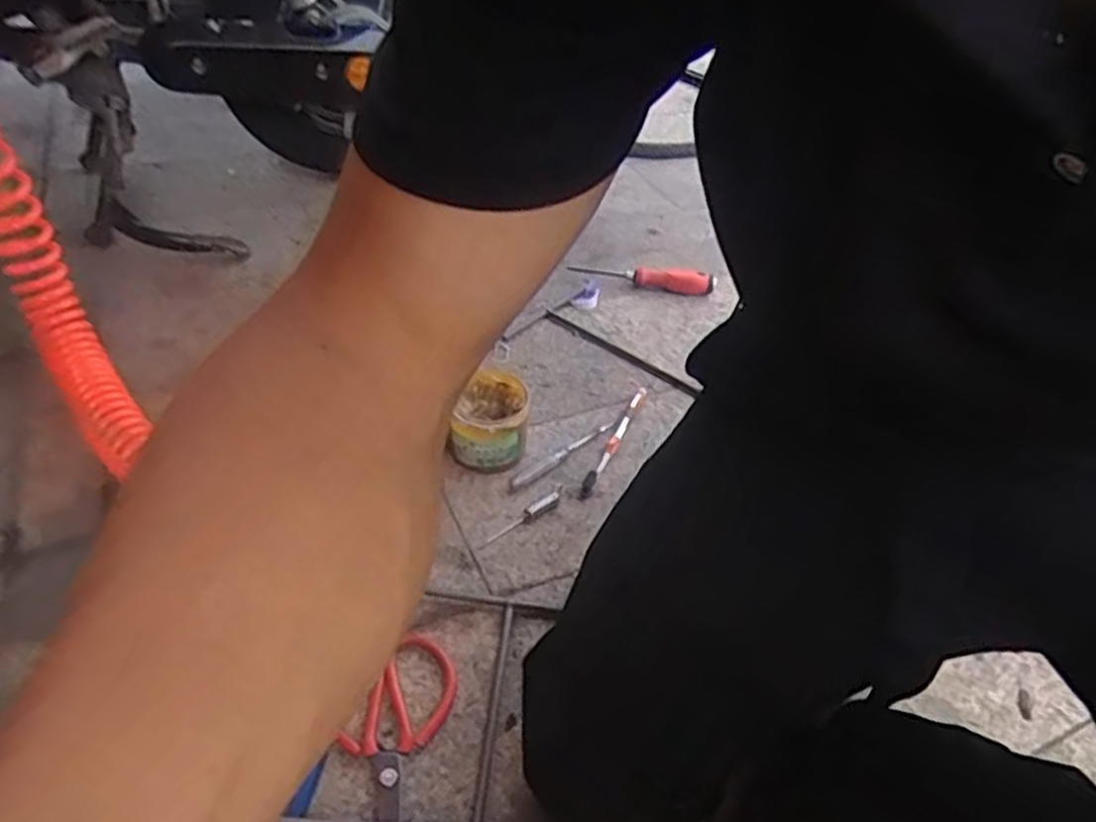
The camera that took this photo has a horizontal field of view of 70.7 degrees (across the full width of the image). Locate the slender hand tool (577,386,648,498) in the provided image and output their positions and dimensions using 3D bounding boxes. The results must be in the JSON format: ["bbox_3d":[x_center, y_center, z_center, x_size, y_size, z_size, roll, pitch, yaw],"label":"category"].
[{"bbox_3d":[0.076,0.032,0.874,0.015,0.007,0.199,20,43,15],"label":"slender hand tool"}]

